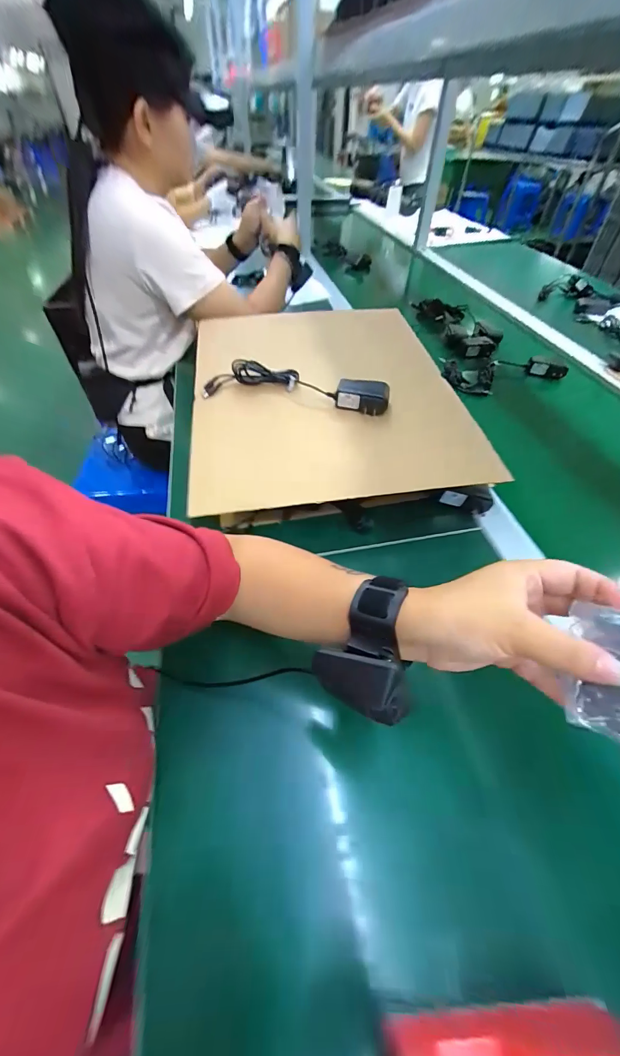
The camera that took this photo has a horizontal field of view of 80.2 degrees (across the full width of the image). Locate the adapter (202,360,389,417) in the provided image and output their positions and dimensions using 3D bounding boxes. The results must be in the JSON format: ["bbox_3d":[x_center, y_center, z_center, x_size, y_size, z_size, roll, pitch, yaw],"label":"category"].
[{"bbox_3d":[-0.022,-0.204,0.533,0.269,0.048,0.059,14,49,7],"label":"adapter"}]

